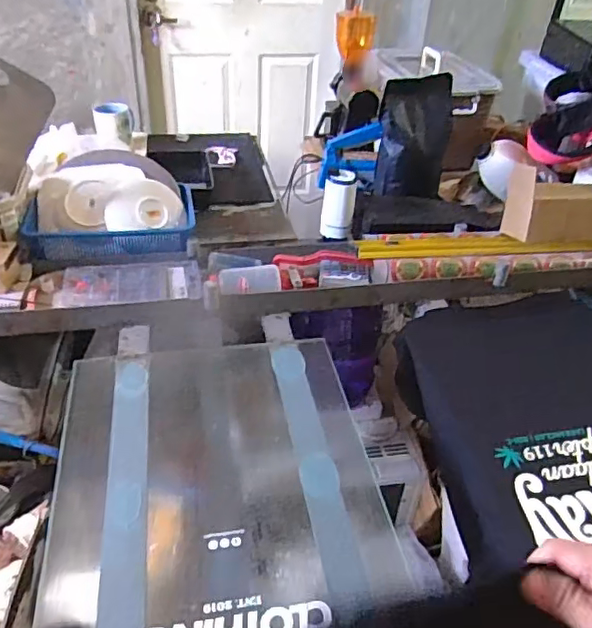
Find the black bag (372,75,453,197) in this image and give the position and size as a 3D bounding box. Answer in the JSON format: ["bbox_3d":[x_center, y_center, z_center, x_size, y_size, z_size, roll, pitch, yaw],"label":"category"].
[{"bbox_3d":[0.257,-0.383,1.269,0.154,0.243,0.116,11,38,9],"label":"black bag"}]

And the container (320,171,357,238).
[{"bbox_3d":[0.086,-0.221,1.173,0.064,0.128,0.055,4,38,1],"label":"container"}]

